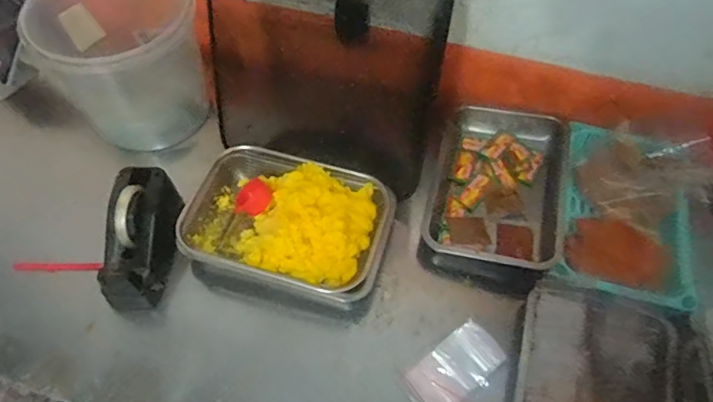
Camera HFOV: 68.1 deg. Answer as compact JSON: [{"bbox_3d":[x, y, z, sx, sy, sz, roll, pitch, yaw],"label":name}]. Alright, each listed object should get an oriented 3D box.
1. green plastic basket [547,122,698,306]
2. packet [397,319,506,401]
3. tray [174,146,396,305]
[{"bbox_3d":[0.427,0.018,0.832,0.202,0.068,0.298,14,58,9],"label":"green plastic basket"},{"bbox_3d":[0.133,0.228,0.717,0.138,0.007,0.075,-35,66,-13],"label":"packet"},{"bbox_3d":[-0.110,0.031,0.825,0.303,0.064,0.218,17,59,10],"label":"tray"}]

